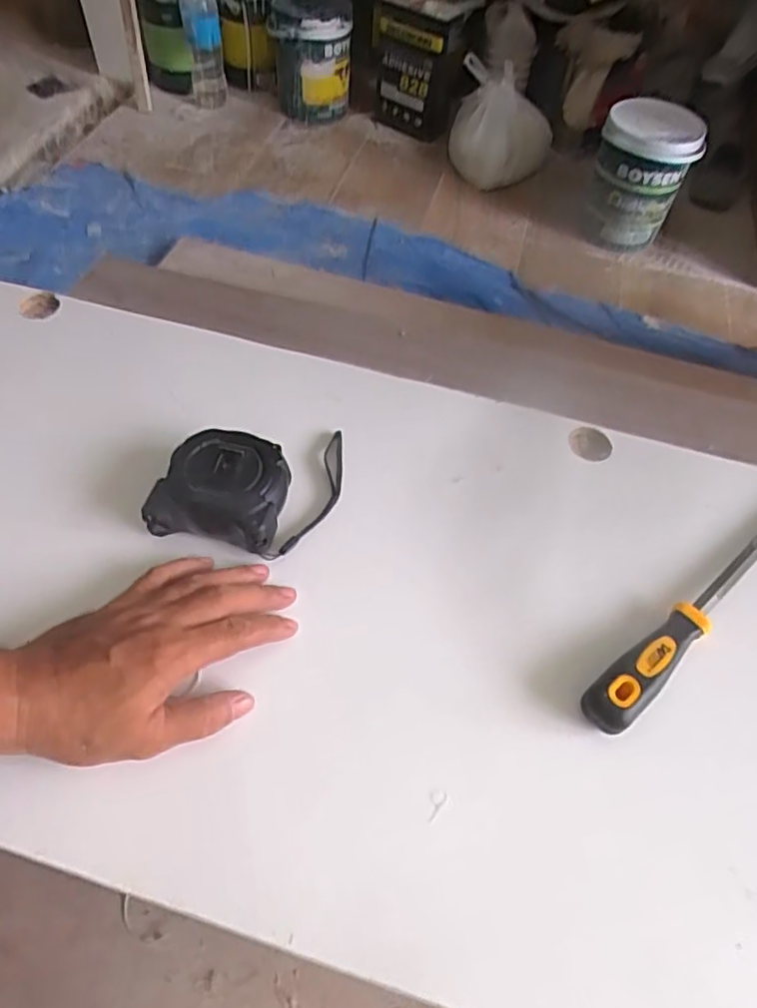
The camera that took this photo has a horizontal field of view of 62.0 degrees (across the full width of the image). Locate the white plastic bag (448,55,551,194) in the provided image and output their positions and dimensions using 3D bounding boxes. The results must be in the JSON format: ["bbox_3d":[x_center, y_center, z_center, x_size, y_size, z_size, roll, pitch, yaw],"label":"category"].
[{"bbox_3d":[0.271,-0.826,1.384,0.219,0.159,0.208,12,56,4],"label":"white plastic bag"}]

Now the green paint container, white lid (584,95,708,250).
[{"bbox_3d":[0.492,-0.620,1.207,0.166,0.231,0.166,2,56,-3],"label":"green paint container, white lid"}]

